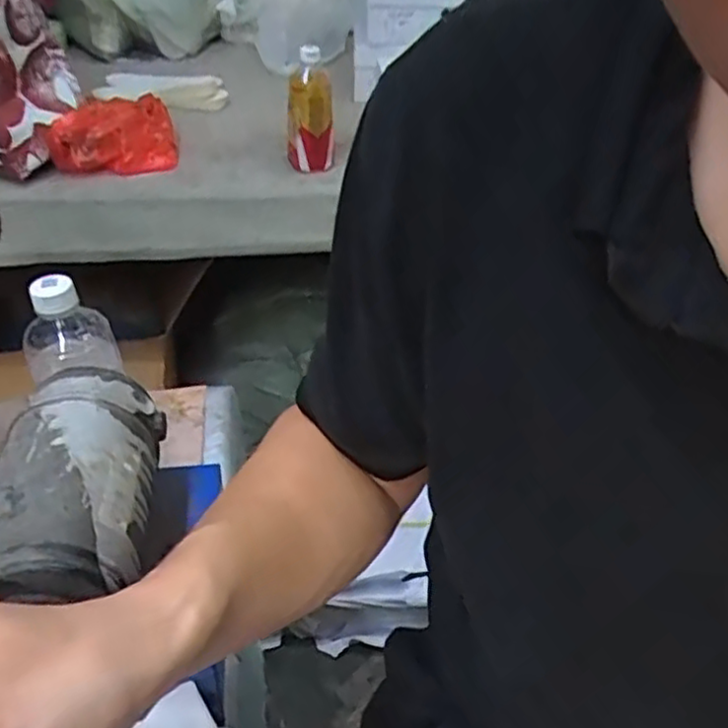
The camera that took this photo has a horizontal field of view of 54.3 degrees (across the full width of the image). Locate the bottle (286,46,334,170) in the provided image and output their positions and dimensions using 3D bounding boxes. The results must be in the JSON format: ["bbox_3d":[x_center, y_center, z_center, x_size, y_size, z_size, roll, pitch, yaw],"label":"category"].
[{"bbox_3d":[-0.080,-0.381,1.075,0.067,0.168,0.082,5,38,0],"label":"bottle"}]

